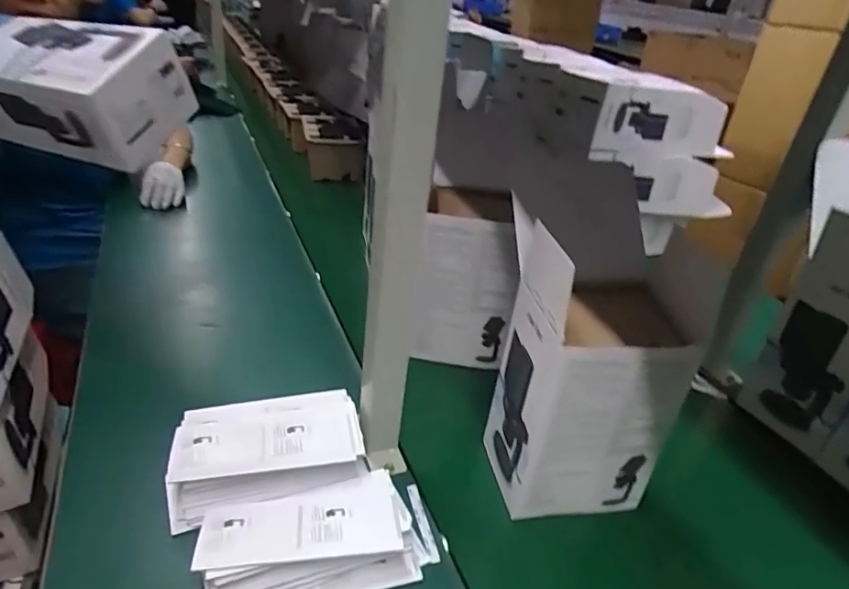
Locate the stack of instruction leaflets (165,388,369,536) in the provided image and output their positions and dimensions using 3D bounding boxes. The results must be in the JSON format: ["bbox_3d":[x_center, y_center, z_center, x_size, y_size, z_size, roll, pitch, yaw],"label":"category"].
[{"bbox_3d":[-0.169,0.160,0.586,0.191,0.045,0.123,-7,33,-21],"label":"stack of instruction leaflets"}]

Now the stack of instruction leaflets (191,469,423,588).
[{"bbox_3d":[-0.106,0.231,0.505,0.185,0.038,0.119,-6,33,-21],"label":"stack of instruction leaflets"}]

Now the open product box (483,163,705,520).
[{"bbox_3d":[0.164,0.099,0.571,0.156,0.248,0.132,0,32,-11],"label":"open product box"}]

